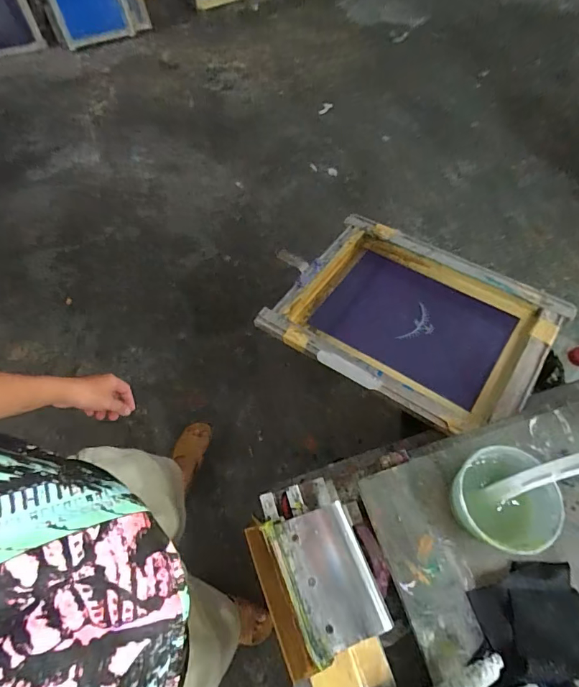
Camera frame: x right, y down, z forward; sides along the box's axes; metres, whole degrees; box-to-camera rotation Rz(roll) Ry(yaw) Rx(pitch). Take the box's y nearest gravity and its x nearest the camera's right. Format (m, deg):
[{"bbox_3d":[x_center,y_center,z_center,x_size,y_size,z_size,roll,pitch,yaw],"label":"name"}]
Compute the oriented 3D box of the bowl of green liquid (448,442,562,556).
[{"bbox_3d":[0.257,0.192,0.504,0.115,0.054,0.113,1,61,-1],"label":"bowl of green liquid"}]

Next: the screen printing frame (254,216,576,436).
[{"bbox_3d":[0.228,-0.059,0.820,0.512,0.052,0.402,30,61,22],"label":"screen printing frame"}]

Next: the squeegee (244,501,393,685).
[{"bbox_3d":[0.029,0.268,0.466,0.117,0.030,0.148,-18,63,-11],"label":"squeegee"}]

